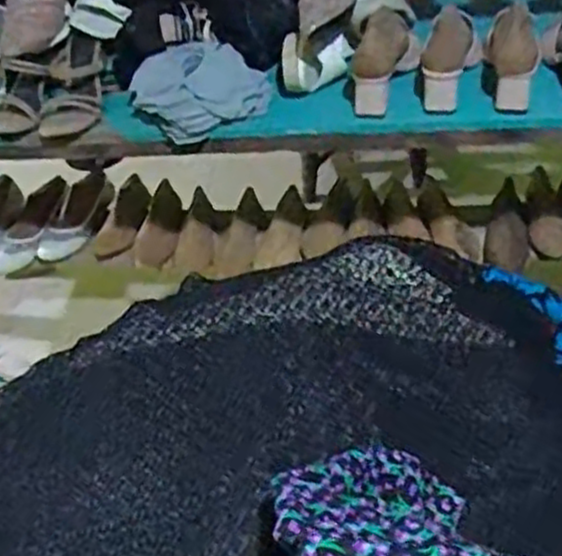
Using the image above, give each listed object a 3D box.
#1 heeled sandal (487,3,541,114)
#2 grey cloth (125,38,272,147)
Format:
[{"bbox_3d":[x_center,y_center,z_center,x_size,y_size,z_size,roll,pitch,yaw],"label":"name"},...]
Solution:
[{"bbox_3d":[0.342,-0.333,1.119,0.075,0.109,0.181,6,45,11],"label":"heeled sandal"},{"bbox_3d":[-0.124,-0.284,1.161,0.176,0.071,0.175,-29,49,-22],"label":"grey cloth"}]

